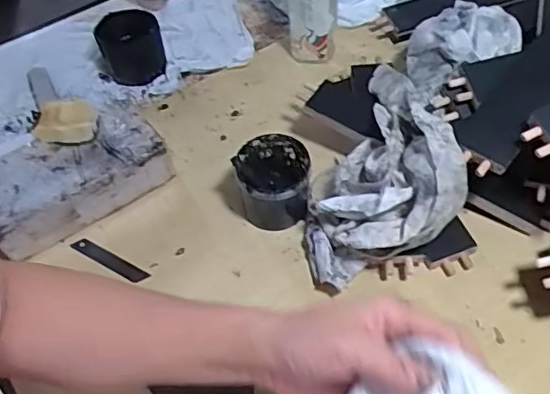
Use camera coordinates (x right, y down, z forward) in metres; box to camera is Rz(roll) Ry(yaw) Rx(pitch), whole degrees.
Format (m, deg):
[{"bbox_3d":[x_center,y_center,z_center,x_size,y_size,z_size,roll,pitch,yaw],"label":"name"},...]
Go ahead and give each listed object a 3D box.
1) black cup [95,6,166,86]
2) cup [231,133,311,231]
[{"bbox_3d":[-0.196,-0.207,0.787,0.076,0.067,0.087,-24,56,-14],"label":"black cup"},{"bbox_3d":[-0.001,-0.014,0.636,0.075,0.082,0.074,-2,54,2],"label":"cup"}]

